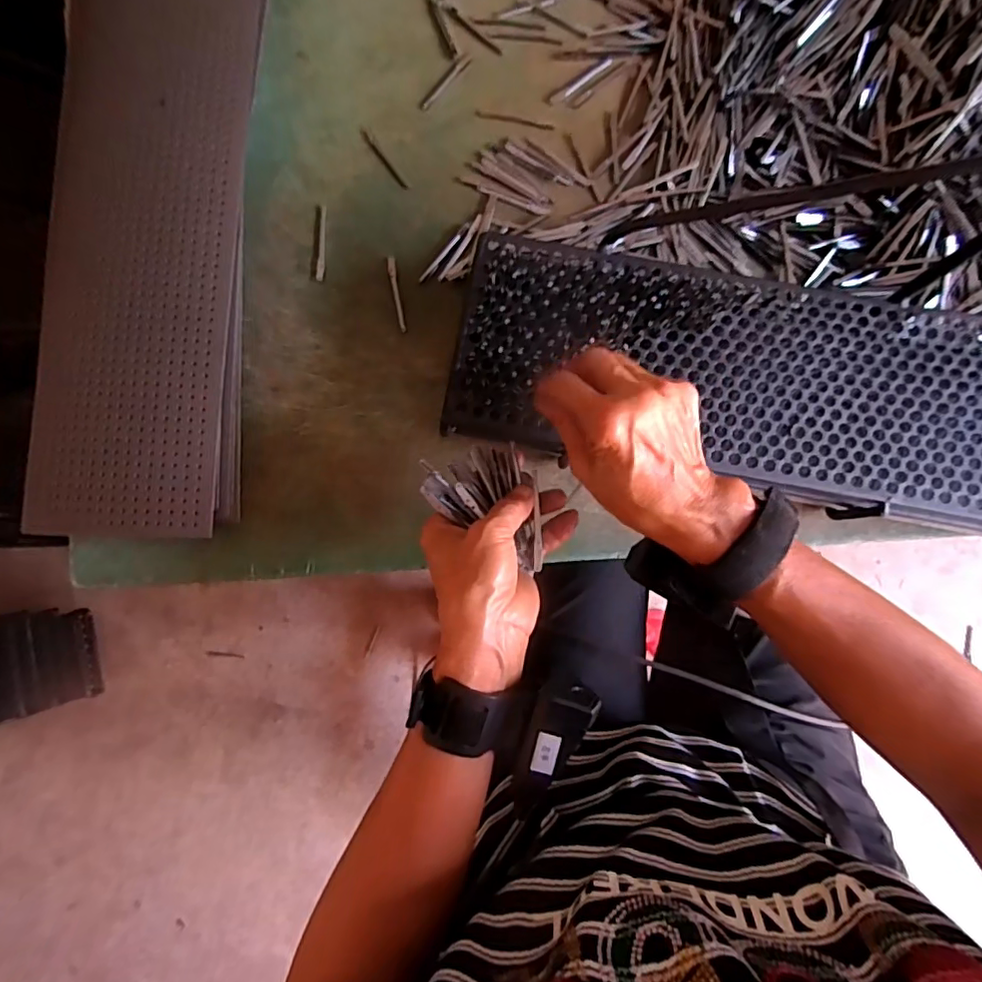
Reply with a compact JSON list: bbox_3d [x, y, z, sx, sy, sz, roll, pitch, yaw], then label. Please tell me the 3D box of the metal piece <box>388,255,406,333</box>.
[{"bbox_3d":[-0.081,-0.168,0.479,0.006,0.004,0.068,-10,84,-1],"label":"metal piece"}]

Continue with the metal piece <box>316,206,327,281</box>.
[{"bbox_3d":[-0.145,-0.213,0.482,0.006,0.004,0.068,2,84,1],"label":"metal piece"}]

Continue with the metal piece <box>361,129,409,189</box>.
[{"bbox_3d":[-0.093,-0.291,0.492,0.005,0.004,0.069,-36,85,-4],"label":"metal piece"}]

